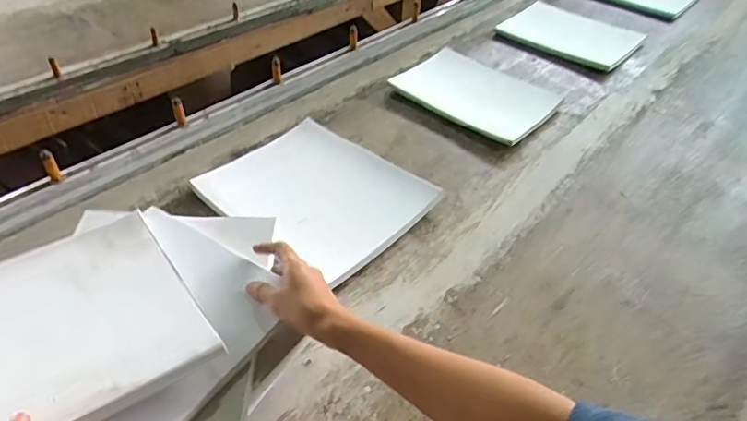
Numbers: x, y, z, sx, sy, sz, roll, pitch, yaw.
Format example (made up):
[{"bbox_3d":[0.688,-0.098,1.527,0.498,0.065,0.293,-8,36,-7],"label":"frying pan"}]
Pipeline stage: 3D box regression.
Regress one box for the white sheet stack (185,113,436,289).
[{"bbox_3d":[-0.074,-0.026,0.721,0.269,0.032,0.212,29,49,25],"label":"white sheet stack"}]

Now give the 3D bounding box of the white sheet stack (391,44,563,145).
[{"bbox_3d":[0.180,-0.219,0.942,0.284,0.029,0.211,30,49,26],"label":"white sheet stack"}]

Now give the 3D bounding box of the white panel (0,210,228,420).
[{"bbox_3d":[-0.299,0.109,0.443,0.268,0.013,0.229,-23,44,-30],"label":"white panel"}]

